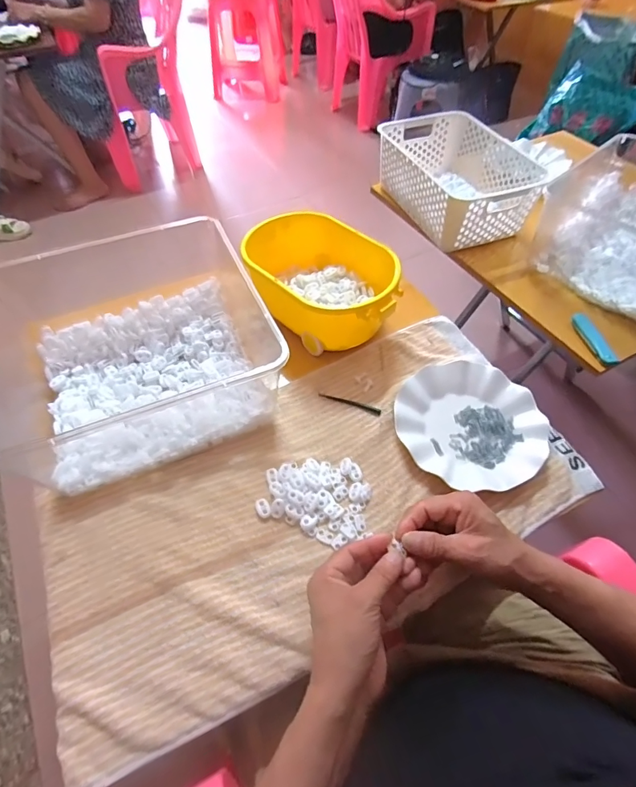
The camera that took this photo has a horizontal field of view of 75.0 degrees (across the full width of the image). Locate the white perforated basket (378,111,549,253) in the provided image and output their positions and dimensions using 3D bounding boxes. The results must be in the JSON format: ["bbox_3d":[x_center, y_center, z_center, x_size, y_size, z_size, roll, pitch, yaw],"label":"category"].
[{"bbox_3d":[0.271,-0.420,0.806,0.224,0.105,0.322,-17,56,-12],"label":"white perforated basket"}]

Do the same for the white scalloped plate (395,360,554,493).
[{"bbox_3d":[0.193,0.037,0.525,0.173,0.039,0.174,0,54,0],"label":"white scalloped plate"}]

